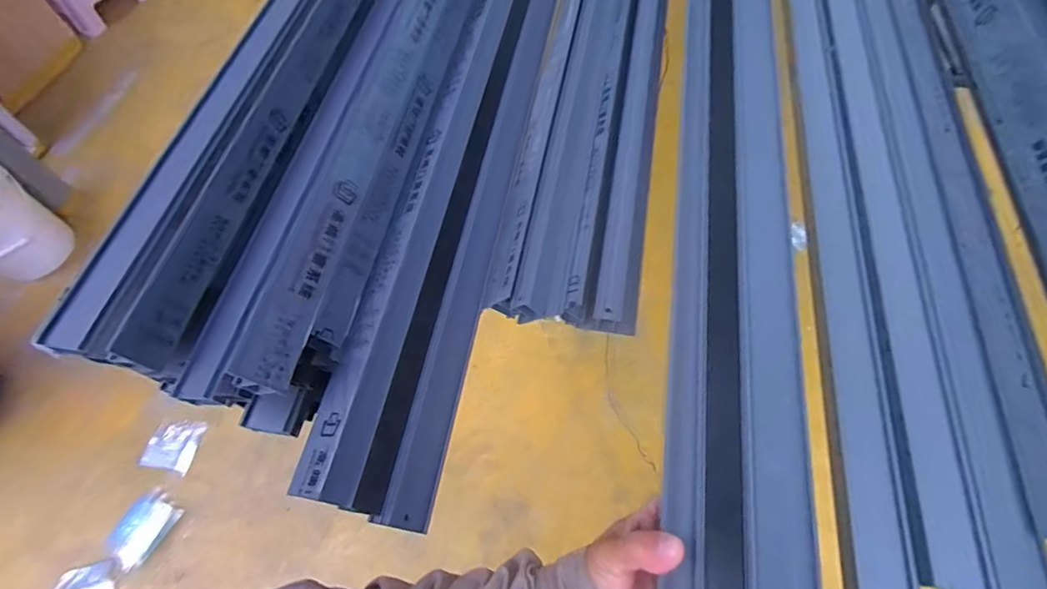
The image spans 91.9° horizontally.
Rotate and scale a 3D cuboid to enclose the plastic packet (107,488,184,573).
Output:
[{"bbox_3d":[-1.018,0.630,1.359,0.130,0.030,0.173,25,65,14],"label":"plastic packet"}]

